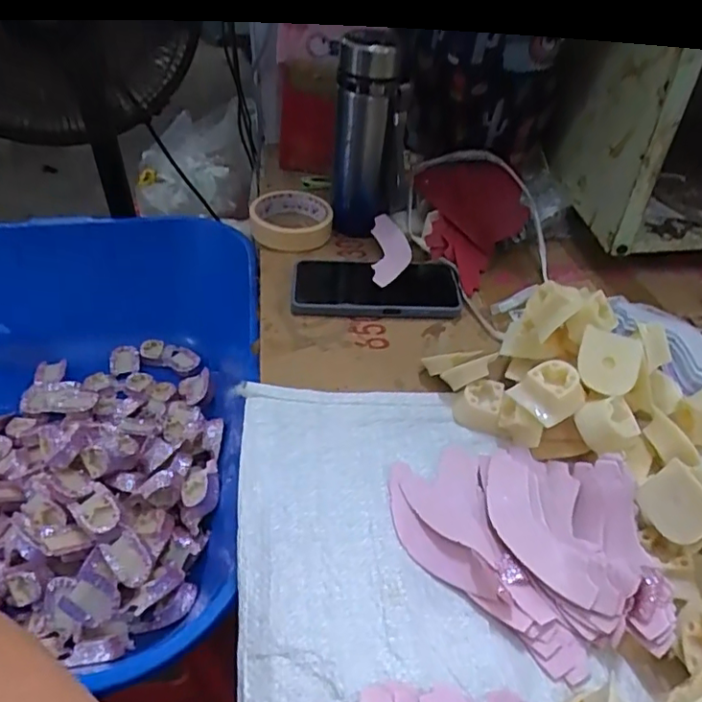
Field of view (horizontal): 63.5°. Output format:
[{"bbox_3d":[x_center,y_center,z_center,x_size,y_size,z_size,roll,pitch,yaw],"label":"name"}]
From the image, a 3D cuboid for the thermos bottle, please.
[{"bbox_3d":[0.014,-0.229,0.613,0.065,0.201,0.072,4,43,2],"label":"thermos bottle"}]

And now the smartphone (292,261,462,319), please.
[{"bbox_3d":[0.024,-0.067,0.573,0.162,0.014,0.094,-1,42,-2],"label":"smartphone"}]

